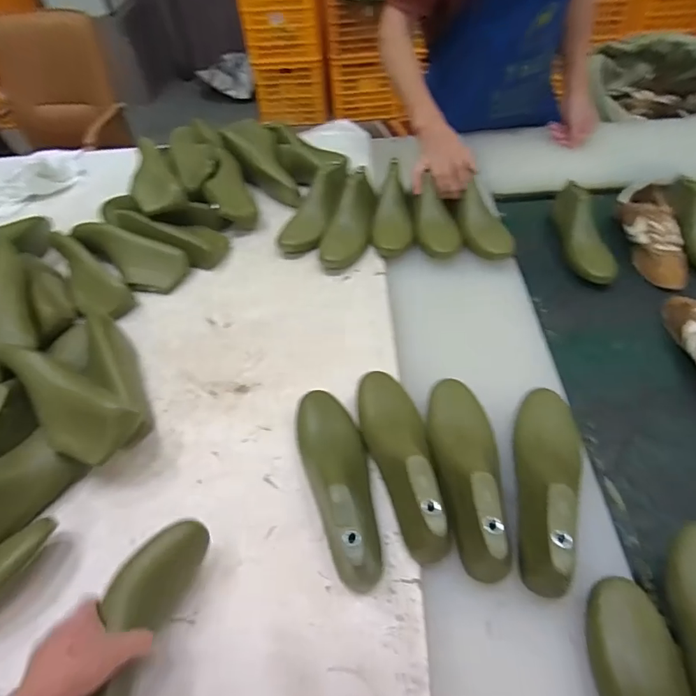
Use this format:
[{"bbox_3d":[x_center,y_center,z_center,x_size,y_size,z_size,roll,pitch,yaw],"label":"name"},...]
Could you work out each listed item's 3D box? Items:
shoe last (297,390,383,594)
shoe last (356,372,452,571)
[{"bbox_3d":[-0.008,0.150,0.553,0.074,0.082,0.249,-17,52,-7],"label":"shoe last"},{"bbox_3d":[0.066,0.122,0.562,0.085,0.088,0.254,-11,52,-2],"label":"shoe last"}]

